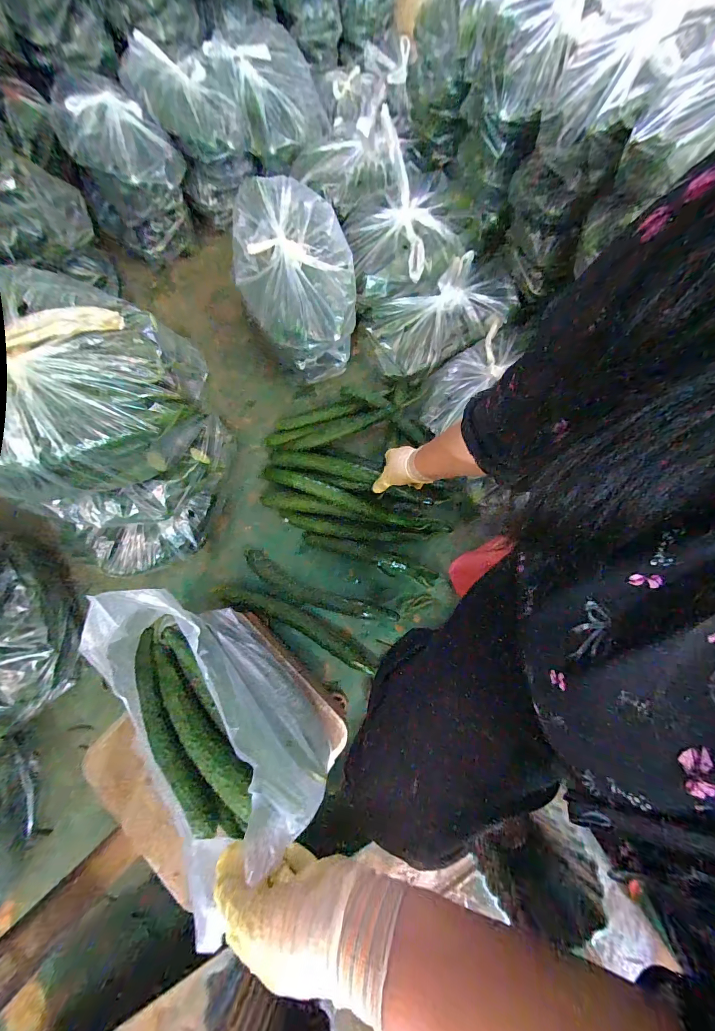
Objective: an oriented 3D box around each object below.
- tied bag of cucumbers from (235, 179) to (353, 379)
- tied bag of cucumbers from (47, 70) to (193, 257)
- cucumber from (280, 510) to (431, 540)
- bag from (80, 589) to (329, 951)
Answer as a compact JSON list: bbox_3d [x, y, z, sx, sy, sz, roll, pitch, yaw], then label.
[{"bbox_3d":[-0.123,-0.467,0.725,0.214,0.197,0.305,-23,78,-6],"label":"tied bag of cucumbers"},{"bbox_3d":[-0.487,-0.735,0.775,0.213,0.204,0.192,-26,79,-7],"label":"tied bag of cucumbers"},{"bbox_3d":[-0.008,0.030,0.728,0.304,0.026,0.034,8,77,1],"label":"cucumber"},{"bbox_3d":[-0.193,0.253,0.451,0.328,0.264,0.150,44,80,9],"label":"bag"}]

